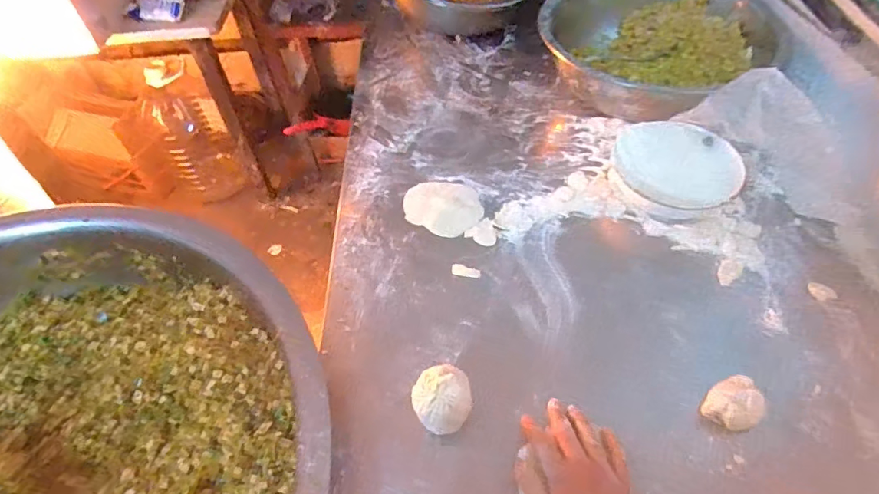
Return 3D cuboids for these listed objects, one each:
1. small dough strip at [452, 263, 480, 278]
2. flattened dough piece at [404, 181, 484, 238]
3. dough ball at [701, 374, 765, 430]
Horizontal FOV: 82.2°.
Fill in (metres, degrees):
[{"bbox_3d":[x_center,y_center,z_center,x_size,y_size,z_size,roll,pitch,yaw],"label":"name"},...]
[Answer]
[{"bbox_3d":[0.036,0.033,0.675,0.039,0.004,0.019,13,54,14],"label":"small dough strip"},{"bbox_3d":[0.004,-0.061,0.745,0.115,0.010,0.099,23,57,21],"label":"flattened dough piece"},{"bbox_3d":[0.319,0.164,0.539,0.049,0.028,0.066,34,61,27],"label":"dough ball"}]

